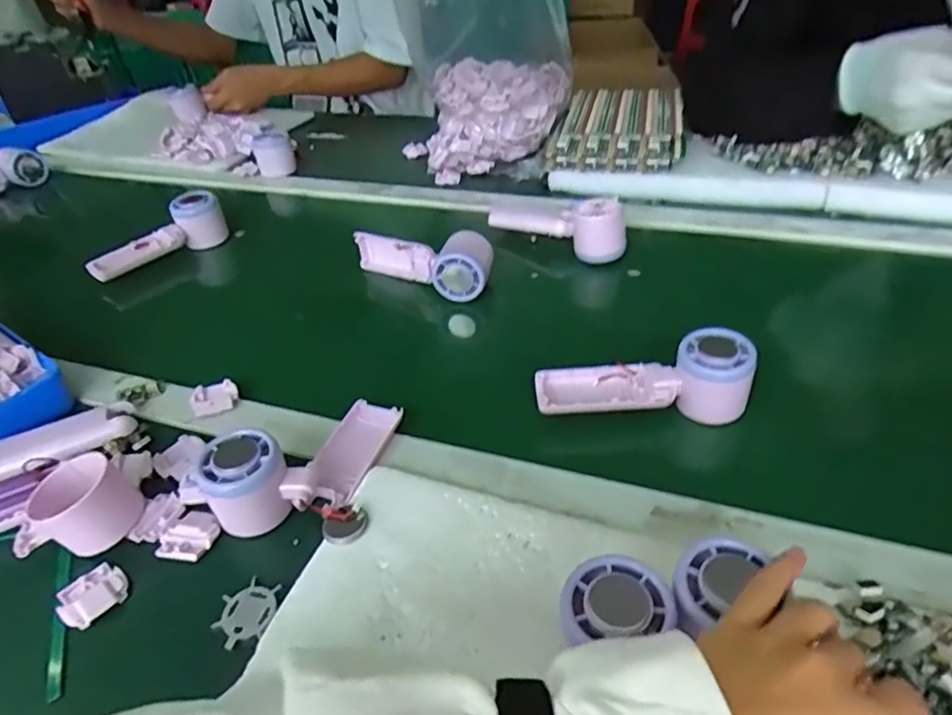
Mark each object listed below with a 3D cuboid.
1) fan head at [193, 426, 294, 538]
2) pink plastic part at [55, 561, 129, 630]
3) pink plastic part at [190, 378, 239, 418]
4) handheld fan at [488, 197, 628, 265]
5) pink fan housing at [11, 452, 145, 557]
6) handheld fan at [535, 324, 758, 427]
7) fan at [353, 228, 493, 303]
[{"bbox_3d":[-0.160,0.085,0.428,0.054,0.050,0.057,-4,40,4],"label":"fan head"},{"bbox_3d":[-0.248,0.153,0.399,0.034,0.011,0.040,27,51,34],"label":"pink plastic part"},{"bbox_3d":[-0.228,0.034,0.538,0.038,0.016,0.028,-10,40,-4],"label":"pink plastic part"},{"bbox_3d":[0.091,-0.154,0.711,0.173,0.064,0.046,24,49,32],"label":"handheld fan"},{"bbox_3d":[-0.277,0.106,0.424,0.070,0.046,0.069,7,42,16],"label":"pink fan housing"},{"bbox_3d":[0.131,0.018,0.492,0.162,0.055,0.050,-4,40,3],"label":"handheld fan"},{"bbox_3d":[-0.056,-0.111,0.677,0.163,0.055,0.061,21,47,29],"label":"fan"}]

